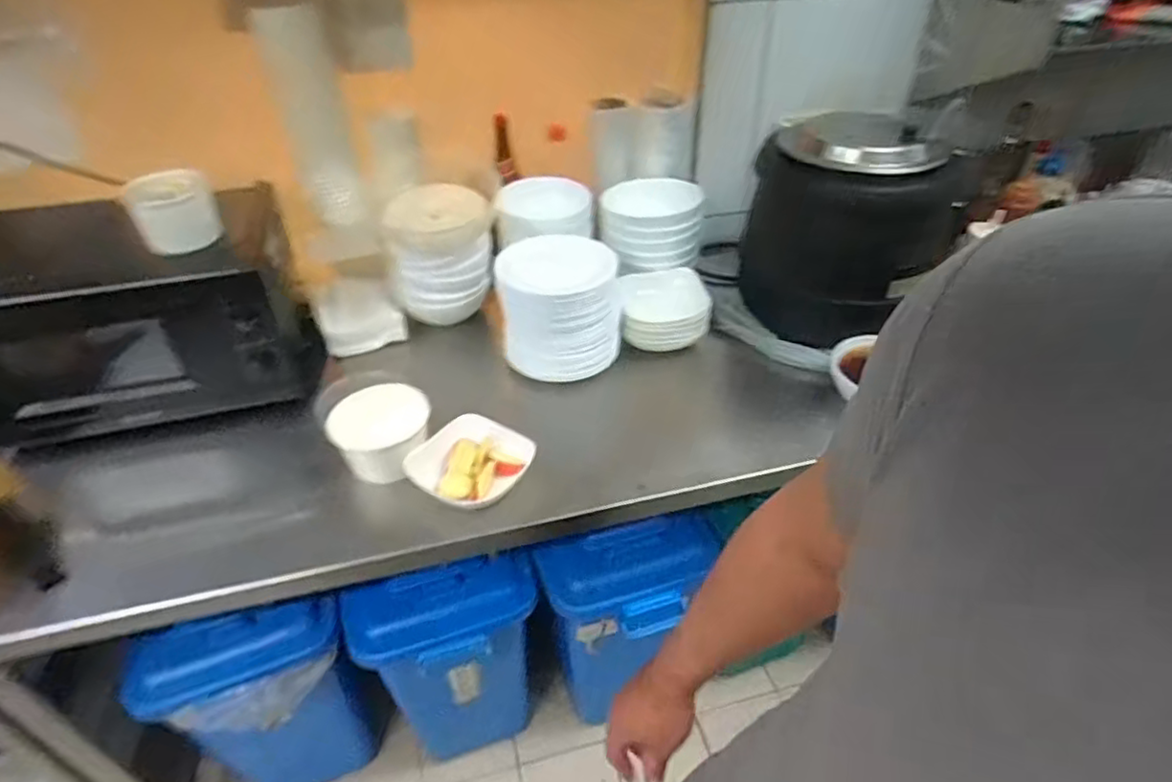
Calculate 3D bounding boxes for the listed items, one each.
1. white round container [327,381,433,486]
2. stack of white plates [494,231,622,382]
[{"bbox_3d":[-0.298,0.060,0.980,0.137,0.074,0.132,-1,39,1],"label":"white round container"},{"bbox_3d":[-0.043,-0.161,1.145,0.192,0.188,0.192,-3,40,-2],"label":"stack of white plates"}]

